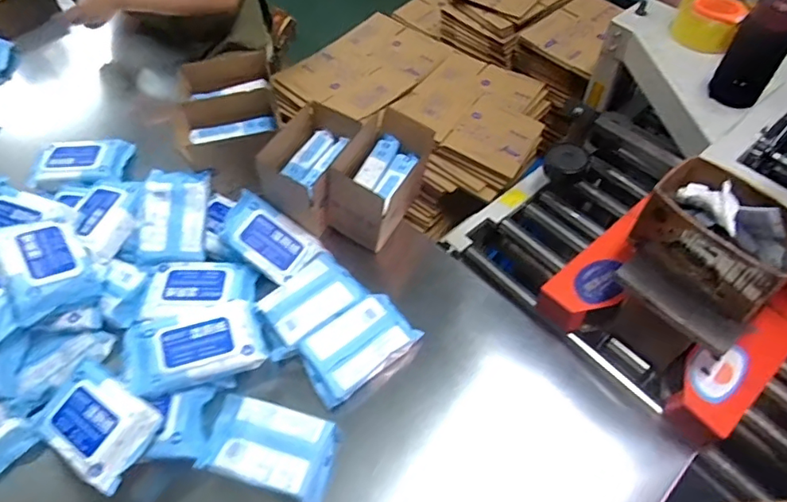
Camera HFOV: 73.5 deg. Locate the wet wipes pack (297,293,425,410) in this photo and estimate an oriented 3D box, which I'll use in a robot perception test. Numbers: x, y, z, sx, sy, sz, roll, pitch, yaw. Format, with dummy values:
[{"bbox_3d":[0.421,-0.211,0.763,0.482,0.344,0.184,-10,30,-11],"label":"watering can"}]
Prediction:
[{"bbox_3d":[-0.051,0.139,0.776,0.171,0.057,0.105,-35,62,-21],"label":"wet wipes pack"}]

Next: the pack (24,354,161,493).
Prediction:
[{"bbox_3d":[-0.385,0.217,0.677,0.168,0.038,0.105,28,61,19],"label":"pack"}]

